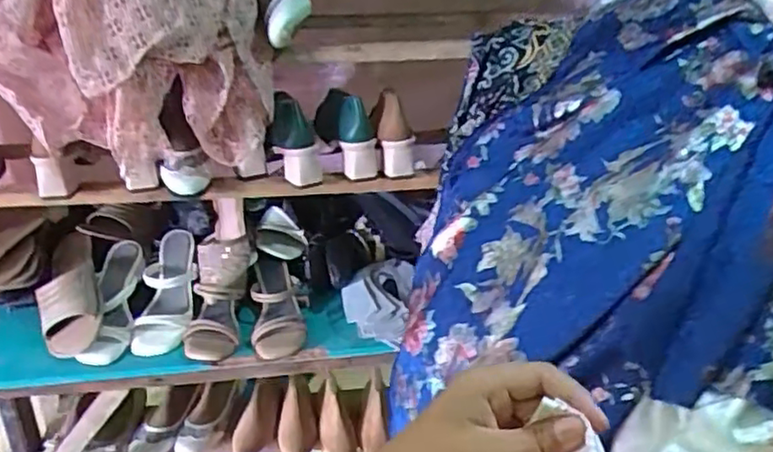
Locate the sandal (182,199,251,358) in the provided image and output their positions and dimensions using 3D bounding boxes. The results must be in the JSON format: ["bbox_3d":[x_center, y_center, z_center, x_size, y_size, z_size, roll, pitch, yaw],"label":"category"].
[{"bbox_3d":[-0.283,0.093,1.091,0.095,0.255,0.089,3,-16,5],"label":"sandal"}]

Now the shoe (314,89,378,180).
[{"bbox_3d":[-0.071,-0.162,1.118,0.064,0.097,0.219,-8,29,-15],"label":"shoe"}]

